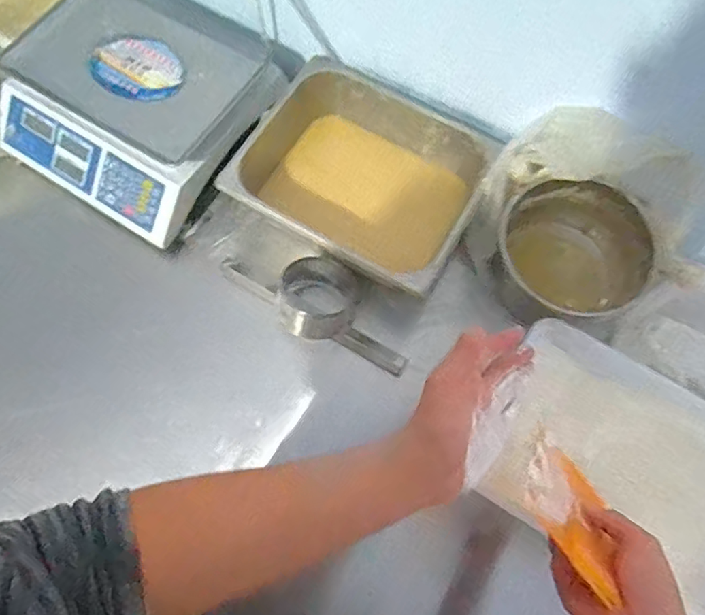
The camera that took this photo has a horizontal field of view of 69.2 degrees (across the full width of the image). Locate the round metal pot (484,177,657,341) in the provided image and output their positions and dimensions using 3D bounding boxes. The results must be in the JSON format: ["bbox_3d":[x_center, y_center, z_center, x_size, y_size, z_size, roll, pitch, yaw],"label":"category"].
[{"bbox_3d":[0.298,-0.065,0.730,0.198,0.146,0.181,0,71,-1],"label":"round metal pot"}]

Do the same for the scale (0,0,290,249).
[{"bbox_3d":[-0.323,-0.310,0.764,0.327,0.105,0.317,31,73,9],"label":"scale"}]

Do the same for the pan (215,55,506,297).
[{"bbox_3d":[0.019,-0.191,0.756,0.324,0.124,0.270,28,73,8],"label":"pan"}]

